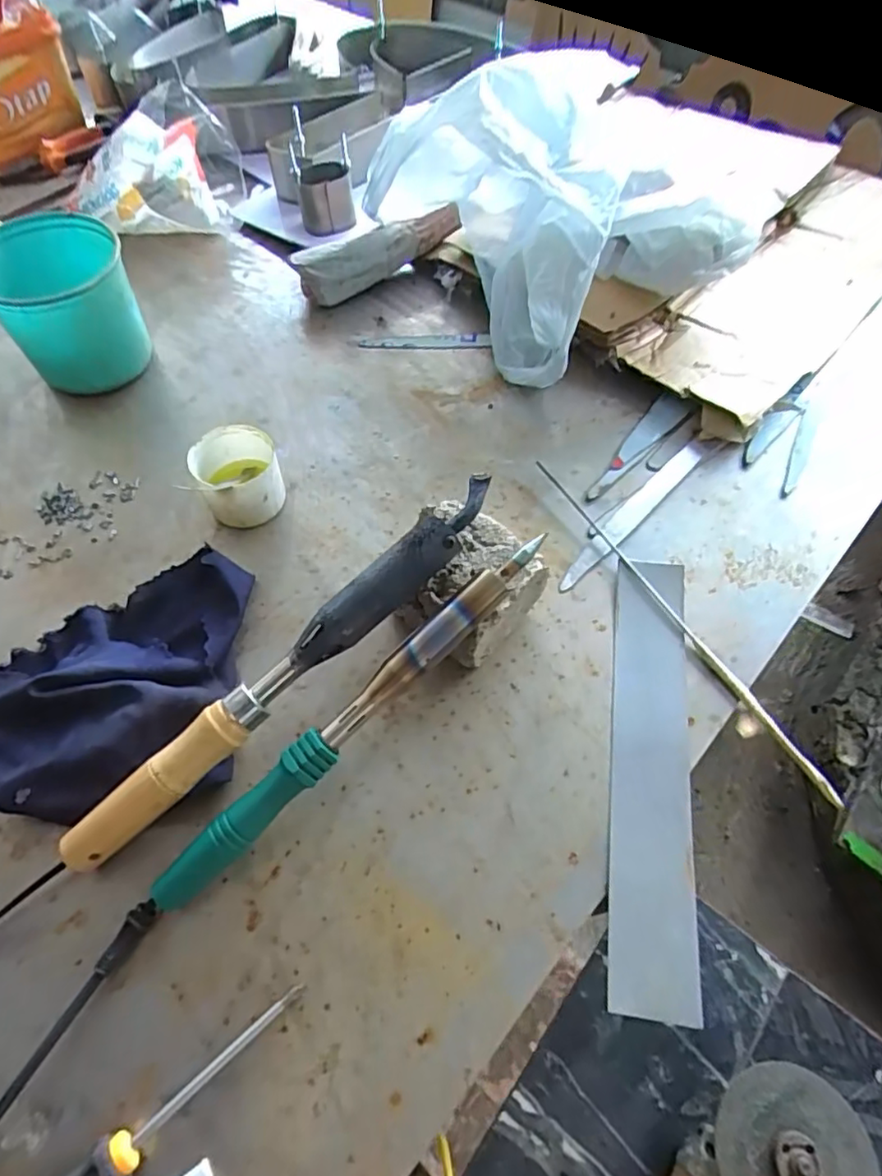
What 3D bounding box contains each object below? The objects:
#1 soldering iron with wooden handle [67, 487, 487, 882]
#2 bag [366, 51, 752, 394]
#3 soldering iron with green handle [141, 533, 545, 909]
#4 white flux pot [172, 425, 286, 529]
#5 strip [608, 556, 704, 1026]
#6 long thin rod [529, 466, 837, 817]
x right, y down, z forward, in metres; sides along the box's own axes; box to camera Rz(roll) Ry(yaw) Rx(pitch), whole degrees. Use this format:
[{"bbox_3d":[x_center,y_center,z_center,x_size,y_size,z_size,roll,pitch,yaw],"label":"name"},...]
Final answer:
[{"bbox_3d":[-0.089,0.048,0.375,0.328,0.029,0.028,-42,68,-7],"label":"soldering iron with wooden handle"},{"bbox_3d":[0.109,-0.366,0.597,0.241,0.169,0.272,-29,64,-17],"label":"bag"},{"bbox_3d":[-0.050,0.077,0.365,0.306,0.026,0.024,-43,68,-6],"label":"soldering iron with green handle"},{"bbox_3d":[-0.165,-0.086,0.491,0.072,0.052,0.063,-5,60,-5],"label":"white flux pot"},{"bbox_3d":[0.140,0.108,0.408,0.051,0.007,0.296,8,58,6],"label":"strip"},{"bbox_3d":[0.173,0.017,0.462,0.012,0.007,0.323,-26,63,-16],"label":"long thin rod"}]

